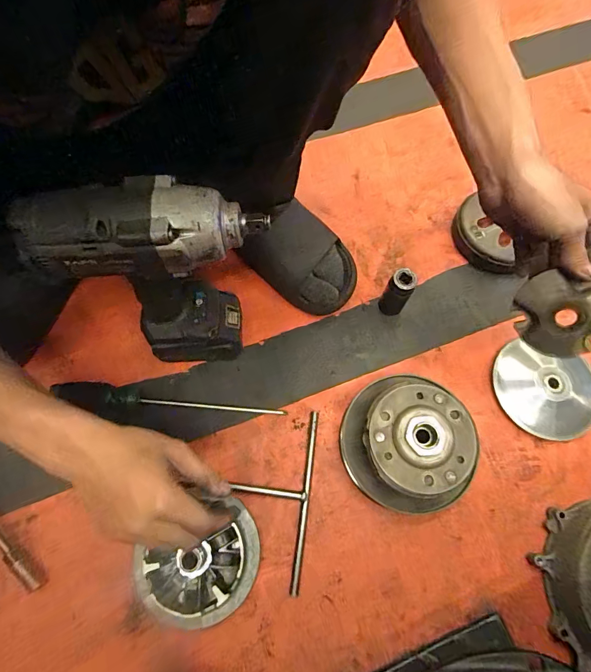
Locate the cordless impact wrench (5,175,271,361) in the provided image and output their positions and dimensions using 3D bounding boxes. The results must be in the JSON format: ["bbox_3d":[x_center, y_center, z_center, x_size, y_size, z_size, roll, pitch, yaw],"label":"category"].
[{"bbox_3d":[-0.117,-0.044,0.392,0.168,0.263,0.068,-2,69,-1],"label":"cordless impact wrench"}]

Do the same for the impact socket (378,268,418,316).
[{"bbox_3d":[0.135,-0.056,0.497,0.032,0.080,0.029,32,73,11],"label":"impact socket"}]

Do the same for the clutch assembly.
[{"bbox_3d":[0.128,0.118,0.426,0.140,0.090,0.150,0,69,0],"label":"clutch assembly"}]

